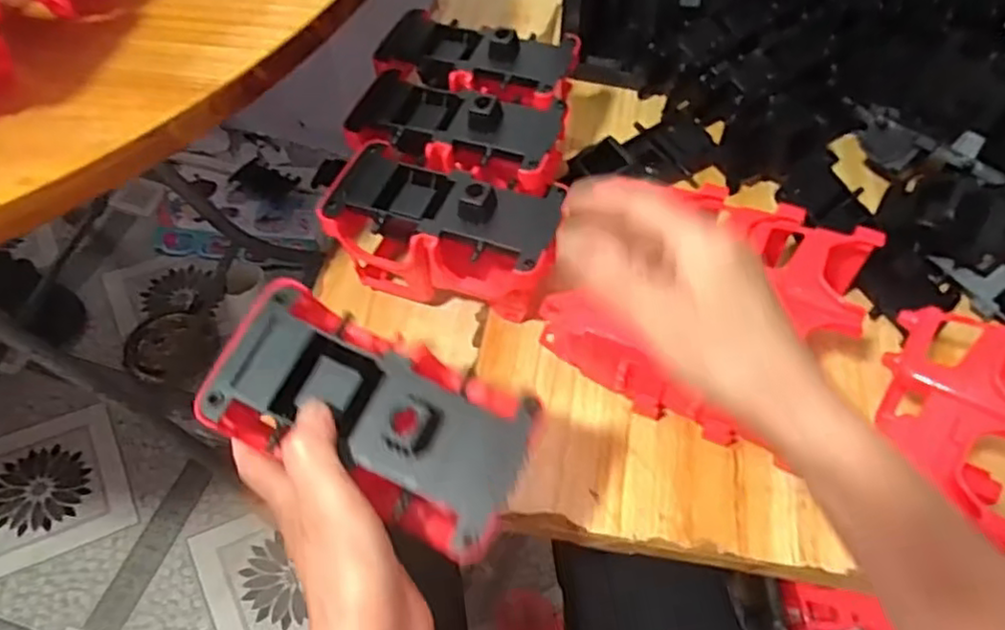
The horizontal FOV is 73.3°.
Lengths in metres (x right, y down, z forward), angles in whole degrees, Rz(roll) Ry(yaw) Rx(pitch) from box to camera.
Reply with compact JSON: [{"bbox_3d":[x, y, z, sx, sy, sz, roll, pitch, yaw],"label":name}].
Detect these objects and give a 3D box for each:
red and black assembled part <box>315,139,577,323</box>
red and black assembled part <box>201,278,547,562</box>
[{"bbox_3d":[-0.038,-0.053,0.467,0.155,0.090,0.080,15,56,10],"label":"red and black assembled part"},{"bbox_3d":[-0.063,0.049,0.326,0.153,0.053,0.073,26,59,13],"label":"red and black assembled part"}]

